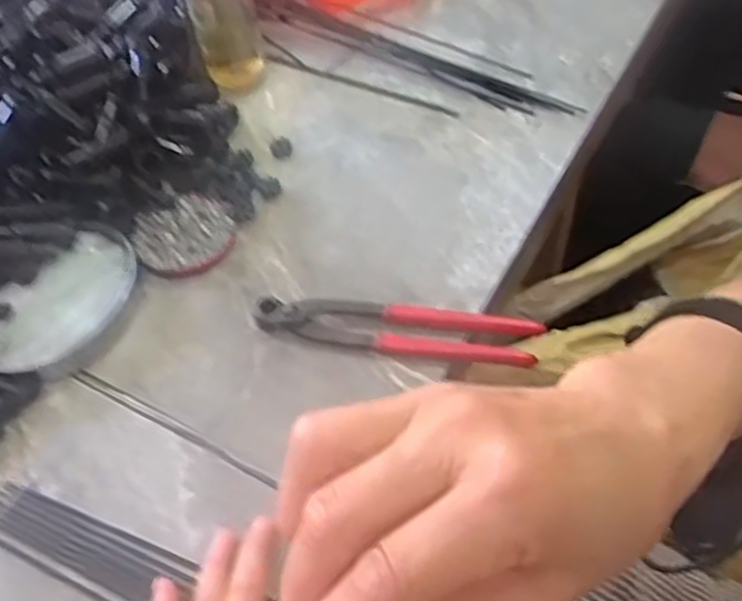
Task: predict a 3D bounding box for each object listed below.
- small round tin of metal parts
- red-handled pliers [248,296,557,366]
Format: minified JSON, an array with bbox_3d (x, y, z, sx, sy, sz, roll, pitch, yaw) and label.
[{"bbox_3d":[-0.148,-0.053,0.604,0.078,0.014,0.071,-3,53,3],"label":"small round tin of metal parts"},{"bbox_3d":[0.017,0.019,0.541,0.197,0.017,0.038,7,54,11],"label":"red-handled pliers"}]

